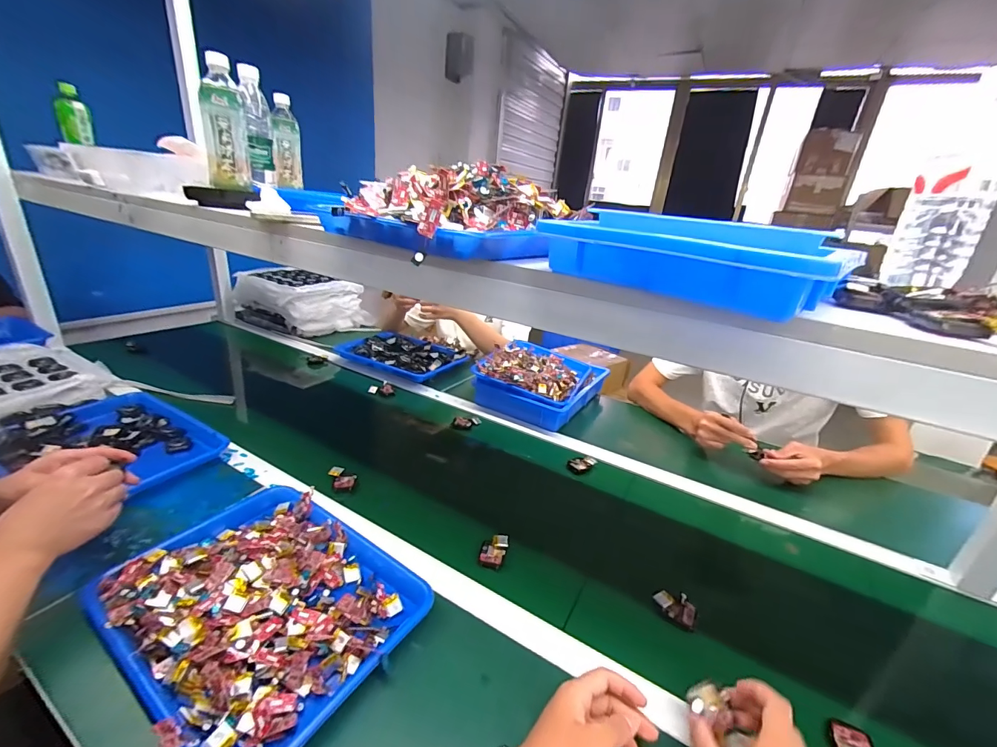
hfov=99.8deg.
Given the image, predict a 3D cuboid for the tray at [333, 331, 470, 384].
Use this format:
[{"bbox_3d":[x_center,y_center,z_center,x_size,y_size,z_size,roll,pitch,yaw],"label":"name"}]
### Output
[{"bbox_3d":[-0.286,-0.063,1.248,0.352,0.041,0.243,17,25,25],"label":"tray"}]

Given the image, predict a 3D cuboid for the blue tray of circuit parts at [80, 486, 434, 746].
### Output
[{"bbox_3d":[-0.277,0.259,0.498,0.339,0.050,0.260,18,26,28],"label":"blue tray of circuit parts"}]

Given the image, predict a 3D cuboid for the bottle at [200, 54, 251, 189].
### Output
[{"bbox_3d":[-0.446,-0.400,0.684,0.060,0.187,0.060,-8,26,-30],"label":"bottle"}]

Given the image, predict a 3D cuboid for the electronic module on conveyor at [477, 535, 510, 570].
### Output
[{"bbox_3d":[-0.007,0.258,0.611,0.036,0.015,0.055,10,23,12],"label":"electronic module on conveyor"}]

